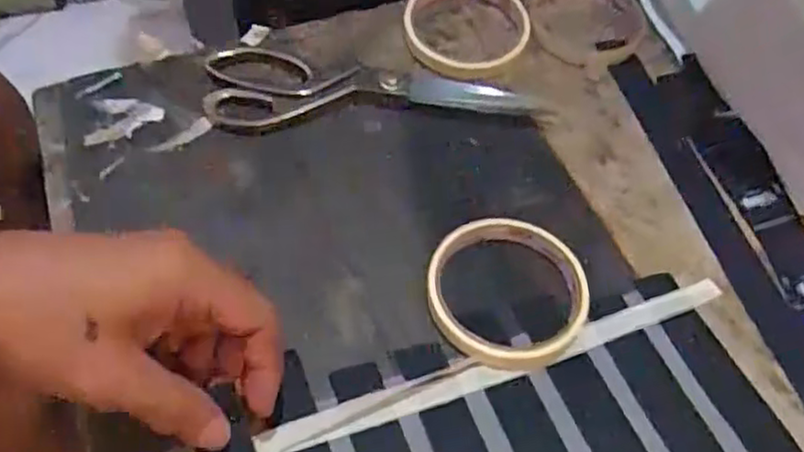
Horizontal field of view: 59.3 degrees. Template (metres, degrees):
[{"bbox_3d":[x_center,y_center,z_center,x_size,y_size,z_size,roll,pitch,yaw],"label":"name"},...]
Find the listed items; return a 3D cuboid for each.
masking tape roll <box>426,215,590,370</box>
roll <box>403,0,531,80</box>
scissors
[{"bbox_3d":[0.058,0.036,0.388,0.086,0.012,0.089,2,53,-3],"label":"masking tape roll"},{"bbox_3d":[0.046,-0.146,0.504,0.086,0.017,0.097,23,55,12],"label":"roll"},{"bbox_3d":[-0.021,-0.097,0.469,0.213,0.016,0.059,-2,54,-6],"label":"scissors"}]

